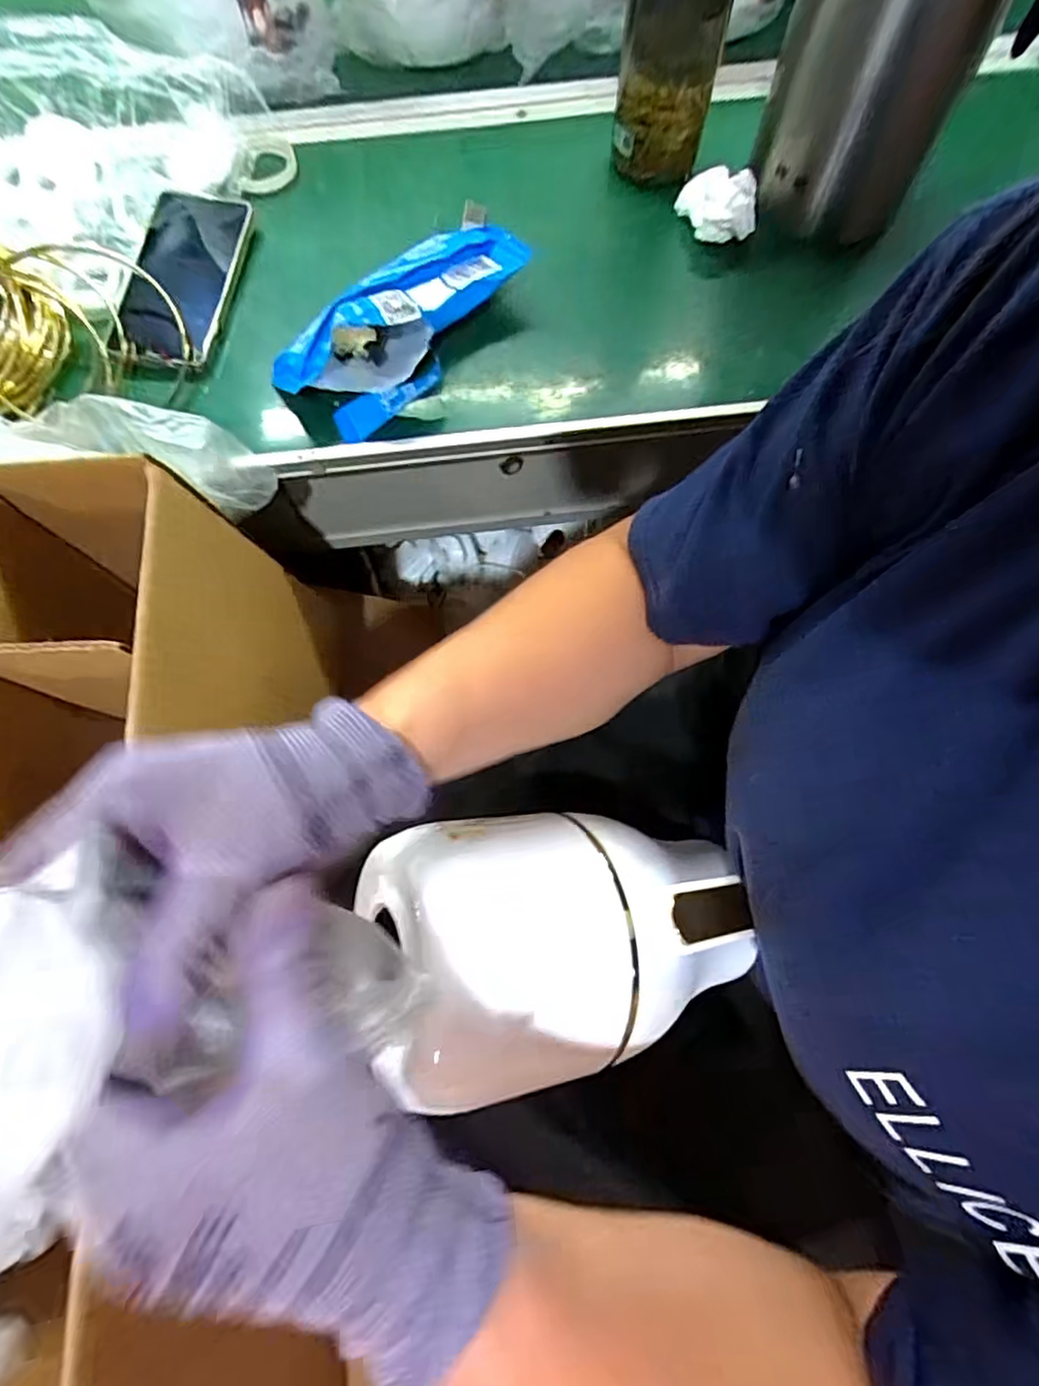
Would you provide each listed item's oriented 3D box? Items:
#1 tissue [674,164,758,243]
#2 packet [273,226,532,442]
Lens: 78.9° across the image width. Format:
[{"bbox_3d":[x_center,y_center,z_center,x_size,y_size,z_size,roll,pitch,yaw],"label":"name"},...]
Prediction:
[{"bbox_3d":[0.161,-0.393,0.503,0.047,0.031,0.054,-27,73,-7],"label":"tissue"},{"bbox_3d":[-0.083,-0.279,0.469,0.105,0.047,0.202,38,77,12],"label":"packet"}]

